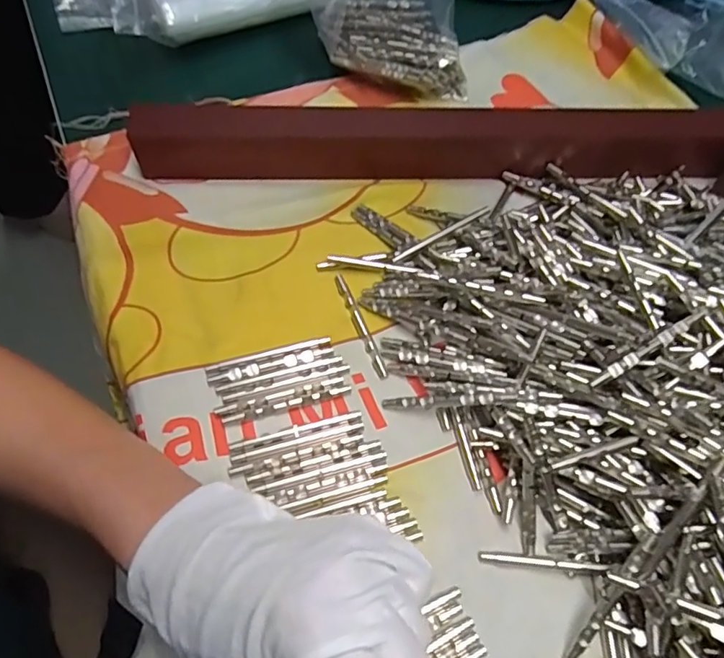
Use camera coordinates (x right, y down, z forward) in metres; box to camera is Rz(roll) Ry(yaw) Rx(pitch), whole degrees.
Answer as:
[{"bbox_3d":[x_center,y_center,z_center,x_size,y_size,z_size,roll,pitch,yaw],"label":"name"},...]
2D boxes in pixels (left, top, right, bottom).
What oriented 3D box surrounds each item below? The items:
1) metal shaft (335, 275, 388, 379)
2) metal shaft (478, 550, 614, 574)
[{"bbox_3d":[-0.001,-0.002,0.310,0.006,0.005,0.068,-20,68,-11],"label":"metal shaft"},{"bbox_3d":[0.086,0.110,0.254,0.059,0.006,0.005,6,65,1],"label":"metal shaft"}]

